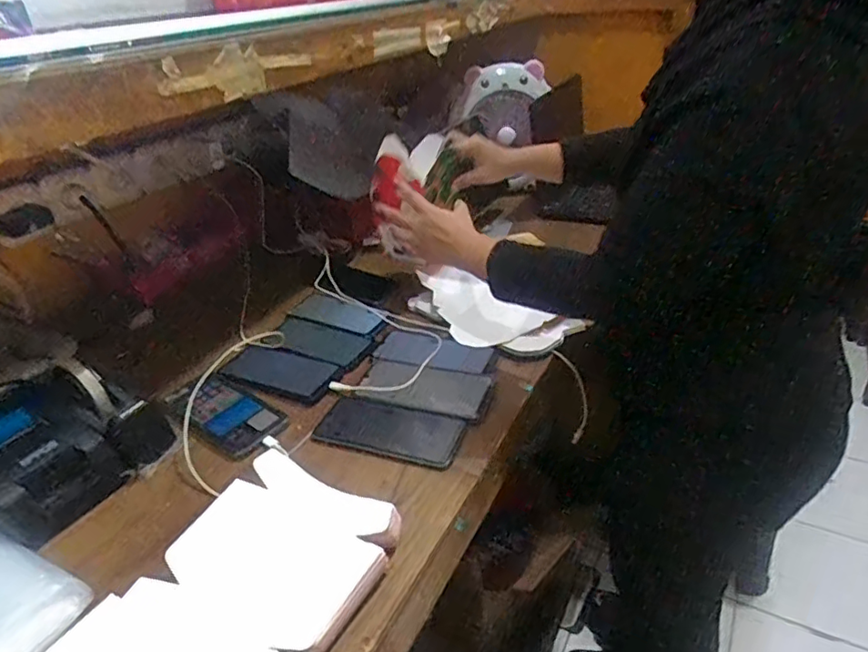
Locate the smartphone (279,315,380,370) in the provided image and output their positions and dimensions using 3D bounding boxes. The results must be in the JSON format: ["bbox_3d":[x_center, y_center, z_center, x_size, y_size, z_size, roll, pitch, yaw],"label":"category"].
[{"bbox_3d":[-0.154,0.017,0.833,0.158,0.012,0.079,16,36,32],"label":"smartphone"}]

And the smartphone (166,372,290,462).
[{"bbox_3d":[-0.255,0.103,0.714,0.159,0.011,0.084,24,44,30],"label":"smartphone"}]

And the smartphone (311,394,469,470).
[{"bbox_3d":[-0.049,0.118,0.682,0.163,0.013,0.082,7,33,20],"label":"smartphone"}]

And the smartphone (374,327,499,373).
[{"bbox_3d":[0.003,0.032,0.802,0.170,0.006,0.075,11,34,25],"label":"smartphone"}]

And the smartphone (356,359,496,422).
[{"bbox_3d":[-0.012,0.078,0.745,0.168,0.015,0.080,10,33,23],"label":"smartphone"}]

